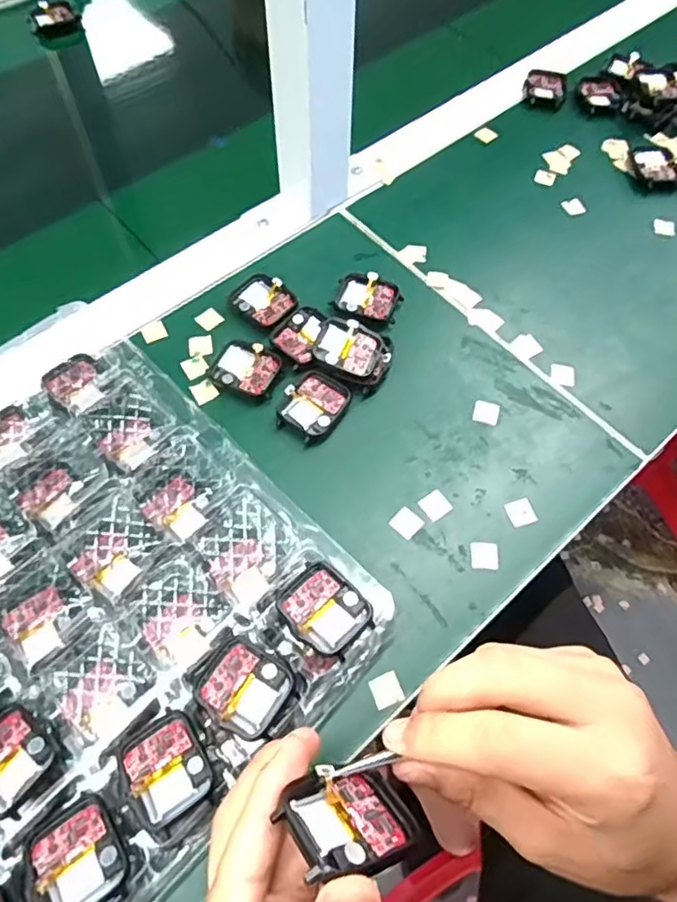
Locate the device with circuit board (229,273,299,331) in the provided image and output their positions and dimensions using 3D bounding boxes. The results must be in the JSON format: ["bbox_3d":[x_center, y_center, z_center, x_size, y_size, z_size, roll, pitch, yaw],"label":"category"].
[{"bbox_3d":[-0.053,-0.108,0.428,0.047,0.007,0.037,38,68,17],"label":"device with circuit board"}]

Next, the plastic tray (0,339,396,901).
[{"bbox_3d":[-0.153,0.090,0.317,0.264,0.030,0.262,-41,70,-20],"label":"plastic tray"}]

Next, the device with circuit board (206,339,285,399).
[{"bbox_3d":[-0.062,-0.055,0.402,0.043,0.010,0.034,21,64,10],"label":"device with circuit board"}]

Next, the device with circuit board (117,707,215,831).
[{"bbox_3d":[-0.080,0.147,0.280,0.035,0.006,0.043,-28,66,-15],"label":"device with circuit board"}]

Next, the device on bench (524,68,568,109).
[{"bbox_3d":[0.190,-0.332,0.553,0.037,0.012,0.047,14,63,6],"label":"device on bench"}]

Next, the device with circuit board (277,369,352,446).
[{"bbox_3d":[-0.018,-0.030,0.392,0.036,0.011,0.044,31,66,14],"label":"device with circuit board"}]

